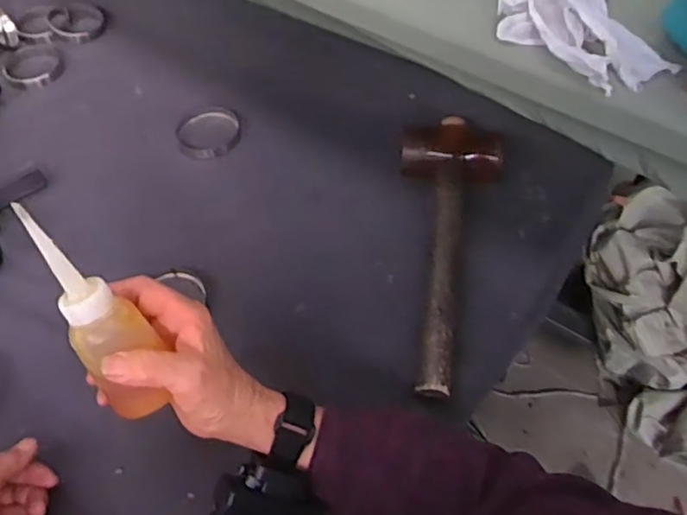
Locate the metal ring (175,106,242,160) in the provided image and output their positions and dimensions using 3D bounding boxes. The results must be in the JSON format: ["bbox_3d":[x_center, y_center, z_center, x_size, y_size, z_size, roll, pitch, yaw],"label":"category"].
[{"bbox_3d":[-0.155,-0.144,0.729,0.075,0.022,0.075,-1,54,2],"label":"metal ring"}]

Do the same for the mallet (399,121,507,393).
[{"bbox_3d":[0.103,-0.018,0.583,0.096,0.041,0.292,2,54,4],"label":"mallet"}]

